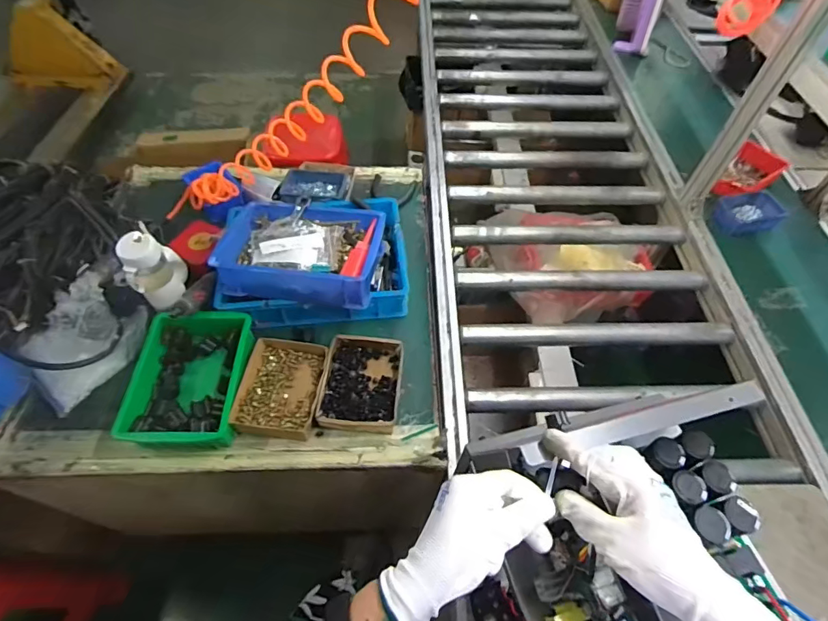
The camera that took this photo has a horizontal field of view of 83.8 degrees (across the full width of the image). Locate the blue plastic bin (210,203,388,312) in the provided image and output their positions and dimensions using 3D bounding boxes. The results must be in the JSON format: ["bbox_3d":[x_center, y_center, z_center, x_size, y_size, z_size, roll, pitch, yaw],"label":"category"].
[{"bbox_3d":[-0.218,-0.130,0.912,0.303,0.070,0.228,7,55,3],"label":"blue plastic bin"}]

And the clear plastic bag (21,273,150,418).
[{"bbox_3d":[-0.621,0.048,0.865,0.160,0.081,0.234,28,59,17],"label":"clear plastic bag"}]

